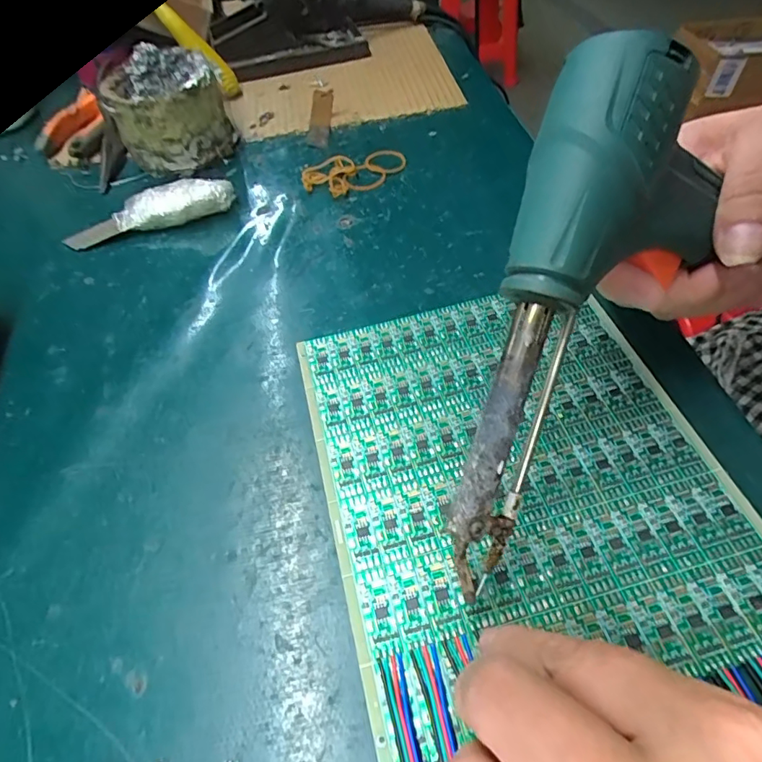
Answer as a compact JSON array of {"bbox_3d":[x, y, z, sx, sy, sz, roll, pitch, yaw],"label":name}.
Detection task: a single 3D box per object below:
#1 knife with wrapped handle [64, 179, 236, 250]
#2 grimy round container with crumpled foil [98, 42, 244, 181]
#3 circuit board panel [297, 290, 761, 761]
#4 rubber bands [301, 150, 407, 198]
[{"bbox_3d":[-0.161,-0.118,0.344,0.117,0.023,0.021,-16,53,-6],"label":"knife with wrapped handle"},{"bbox_3d":[-0.160,-0.208,0.377,0.083,0.072,0.075,-25,54,-12],"label":"grimy round container with crumpled foil"},{"bbox_3d":[0.055,0.032,0.224,0.162,0.004,0.191,-14,53,-5],"label":"circuit board panel"},{"bbox_3d":[-0.019,-0.157,0.368,0.078,0.011,0.042,-22,54,-11],"label":"rubber bands"}]

